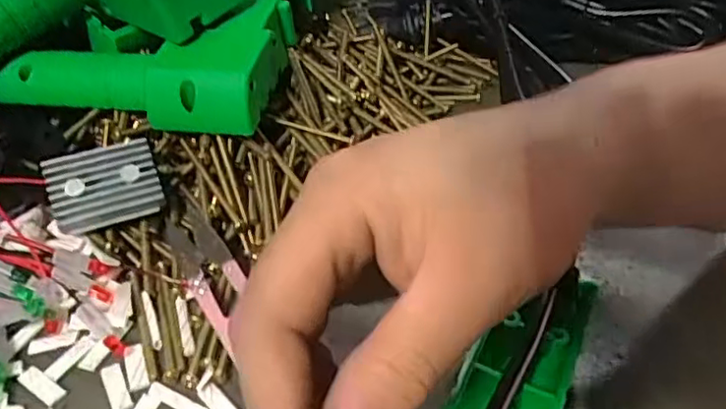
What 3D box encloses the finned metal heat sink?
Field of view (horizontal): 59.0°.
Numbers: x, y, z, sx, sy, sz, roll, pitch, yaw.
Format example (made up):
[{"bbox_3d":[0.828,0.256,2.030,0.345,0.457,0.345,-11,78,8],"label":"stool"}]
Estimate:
[{"bbox_3d":[-0.112,-0.008,0.280,0.045,0.009,0.033,-15,76,-18],"label":"finned metal heat sink"}]

